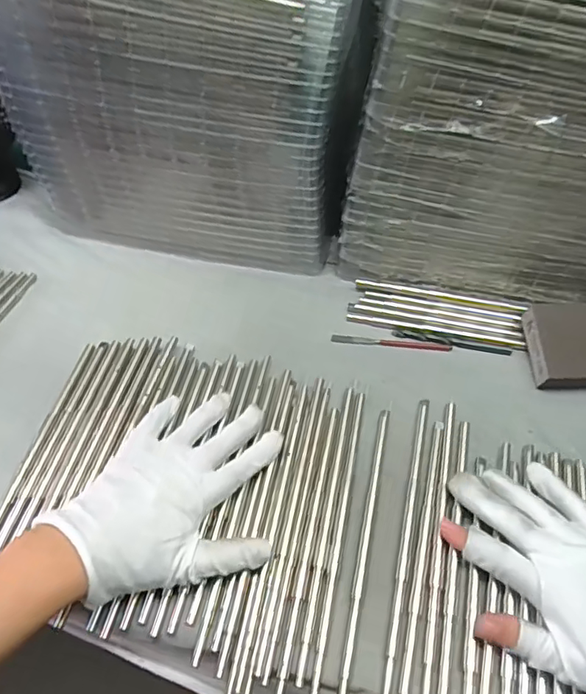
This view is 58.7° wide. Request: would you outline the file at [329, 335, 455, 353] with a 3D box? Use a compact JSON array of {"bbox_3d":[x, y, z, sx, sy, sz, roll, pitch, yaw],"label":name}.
[{"bbox_3d":[0.088,-0.003,0.470,0.106,0.005,0.009,4,56,2],"label":"file"}]

